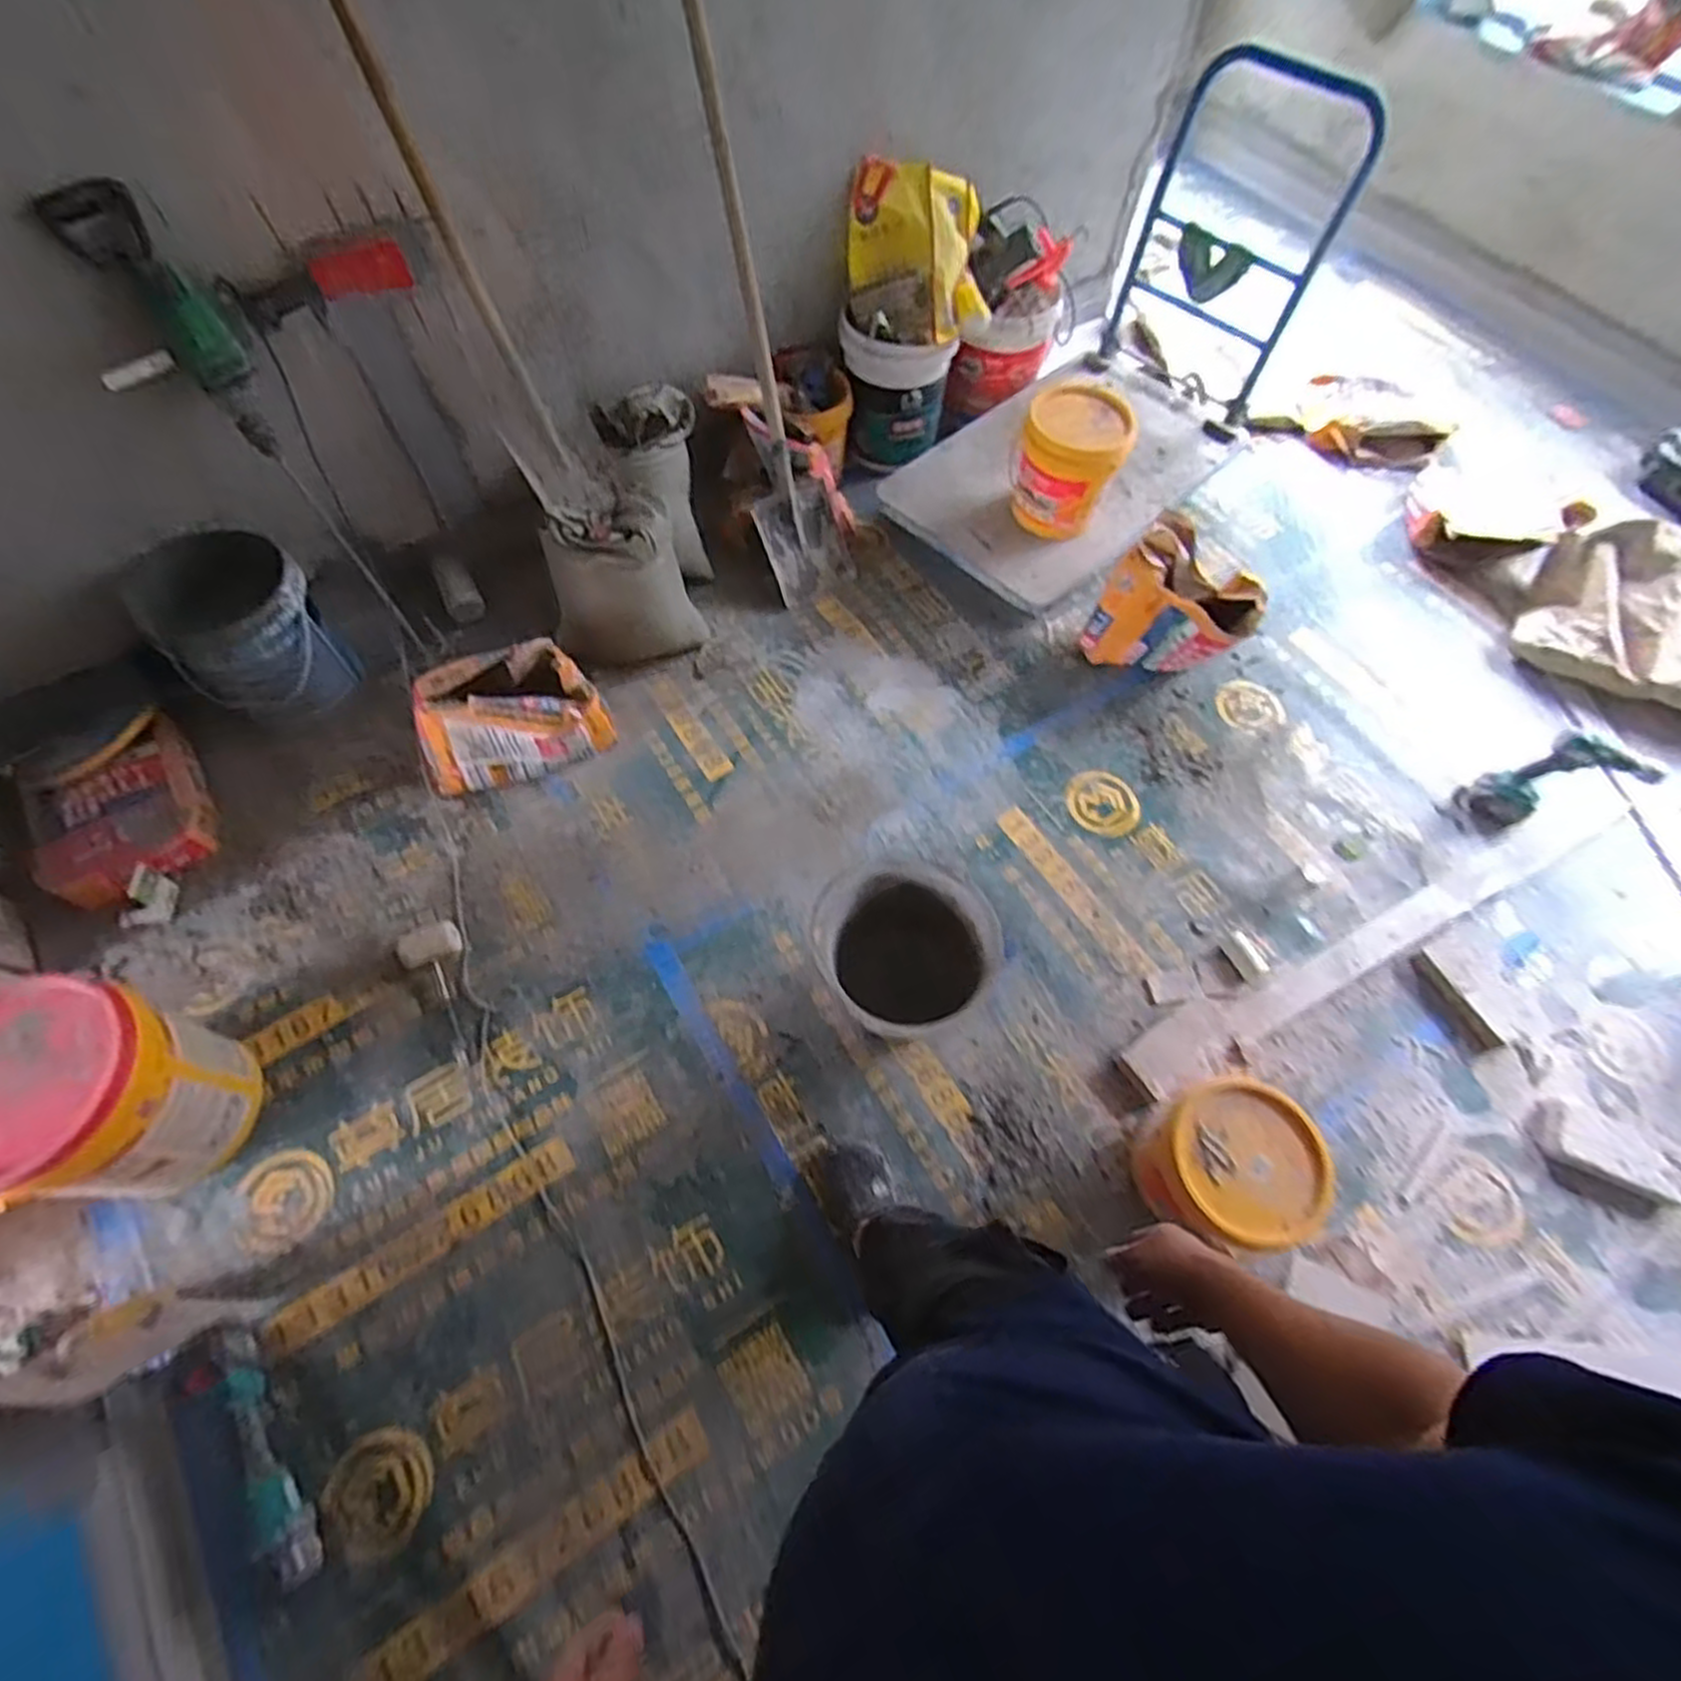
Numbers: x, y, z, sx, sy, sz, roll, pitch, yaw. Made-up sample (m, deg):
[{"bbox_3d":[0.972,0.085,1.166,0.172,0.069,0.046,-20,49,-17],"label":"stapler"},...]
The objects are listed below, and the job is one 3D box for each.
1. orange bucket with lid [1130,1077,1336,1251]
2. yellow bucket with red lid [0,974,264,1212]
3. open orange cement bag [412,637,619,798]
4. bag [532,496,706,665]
[{"bbox_3d":[0.643,0.551,1.289,0.273,0.255,0.239,-13,64,-9],"label":"orange bucket with lid"},{"bbox_3d":[-1.205,0.427,1.251,0.299,0.389,0.312,1,63,-2],"label":"yellow bucket with red lid"},{"bbox_3d":[-0.720,-0.260,1.664,0.398,0.278,0.215,-11,64,-8],"label":"open orange cement bag"},{"bbox_3d":[-0.518,-0.605,1.796,0.338,0.348,0.236,-18,65,-11],"label":"bag"}]

